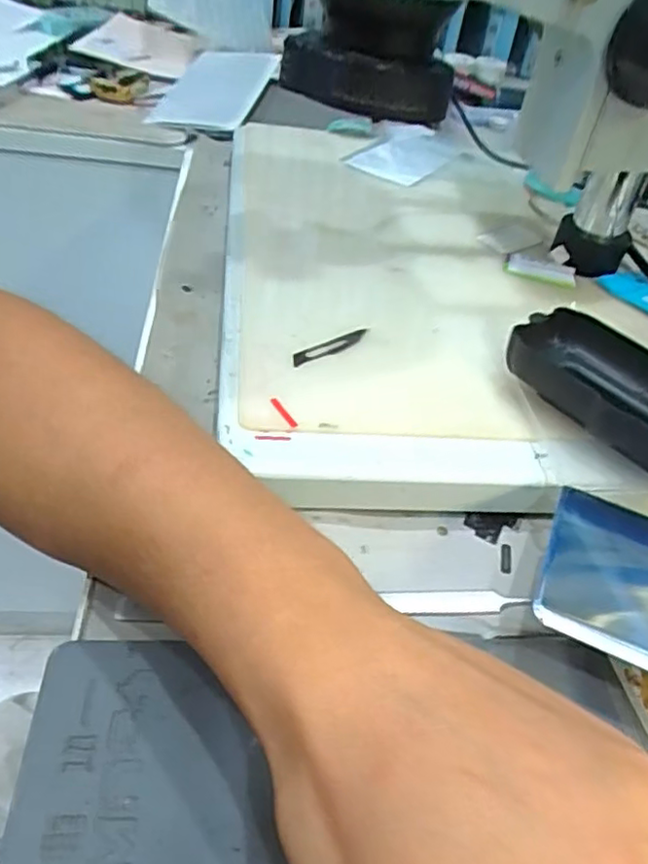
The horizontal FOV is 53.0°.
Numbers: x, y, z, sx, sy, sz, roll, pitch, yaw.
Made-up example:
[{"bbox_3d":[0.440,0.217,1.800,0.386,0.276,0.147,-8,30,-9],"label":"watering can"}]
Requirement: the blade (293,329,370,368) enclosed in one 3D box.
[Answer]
[{"bbox_3d":[0.004,-0.039,0.299,0.043,0.004,0.008,-23,64,-27],"label":"blade"}]

